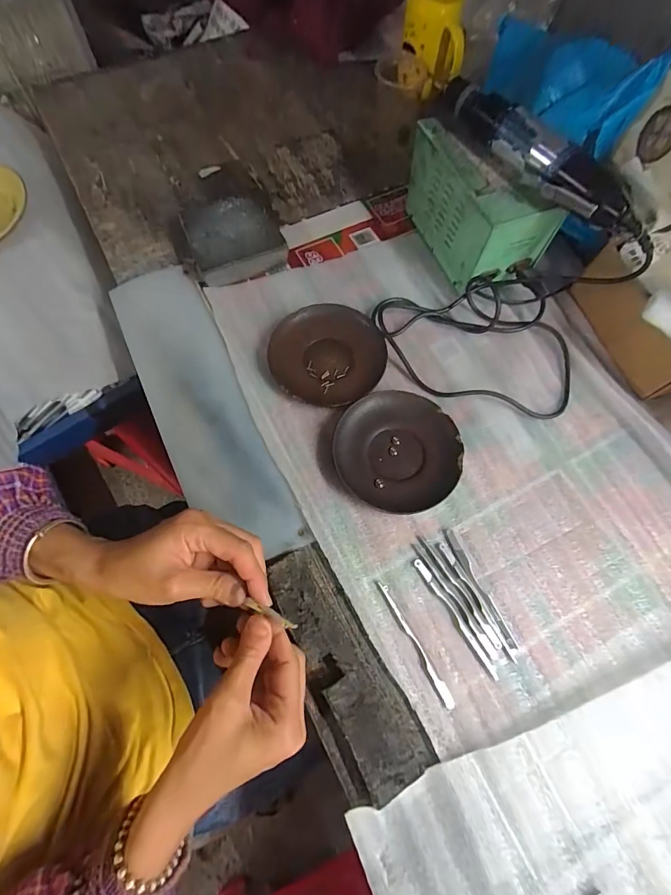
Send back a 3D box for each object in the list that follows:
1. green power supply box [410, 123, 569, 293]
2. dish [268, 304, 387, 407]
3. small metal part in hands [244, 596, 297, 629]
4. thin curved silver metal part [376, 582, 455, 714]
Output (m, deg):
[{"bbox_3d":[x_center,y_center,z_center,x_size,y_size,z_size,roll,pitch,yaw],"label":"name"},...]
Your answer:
[{"bbox_3d":[0.151,-0.268,0.434,0.090,0.096,0.167,-22,71,-10],"label":"green power supply box"},{"bbox_3d":[-0.006,-0.097,0.407,0.117,0.012,0.110,1,68,-2],"label":"dish"},{"bbox_3d":[-0.046,0.119,0.282,0.047,0.007,0.007,9,65,33],"label":"small metal part in hands"},{"bbox_3d":[0.063,0.155,0.316,0.008,0.007,0.102,-28,72,-12],"label":"thin curved silver metal part"}]

